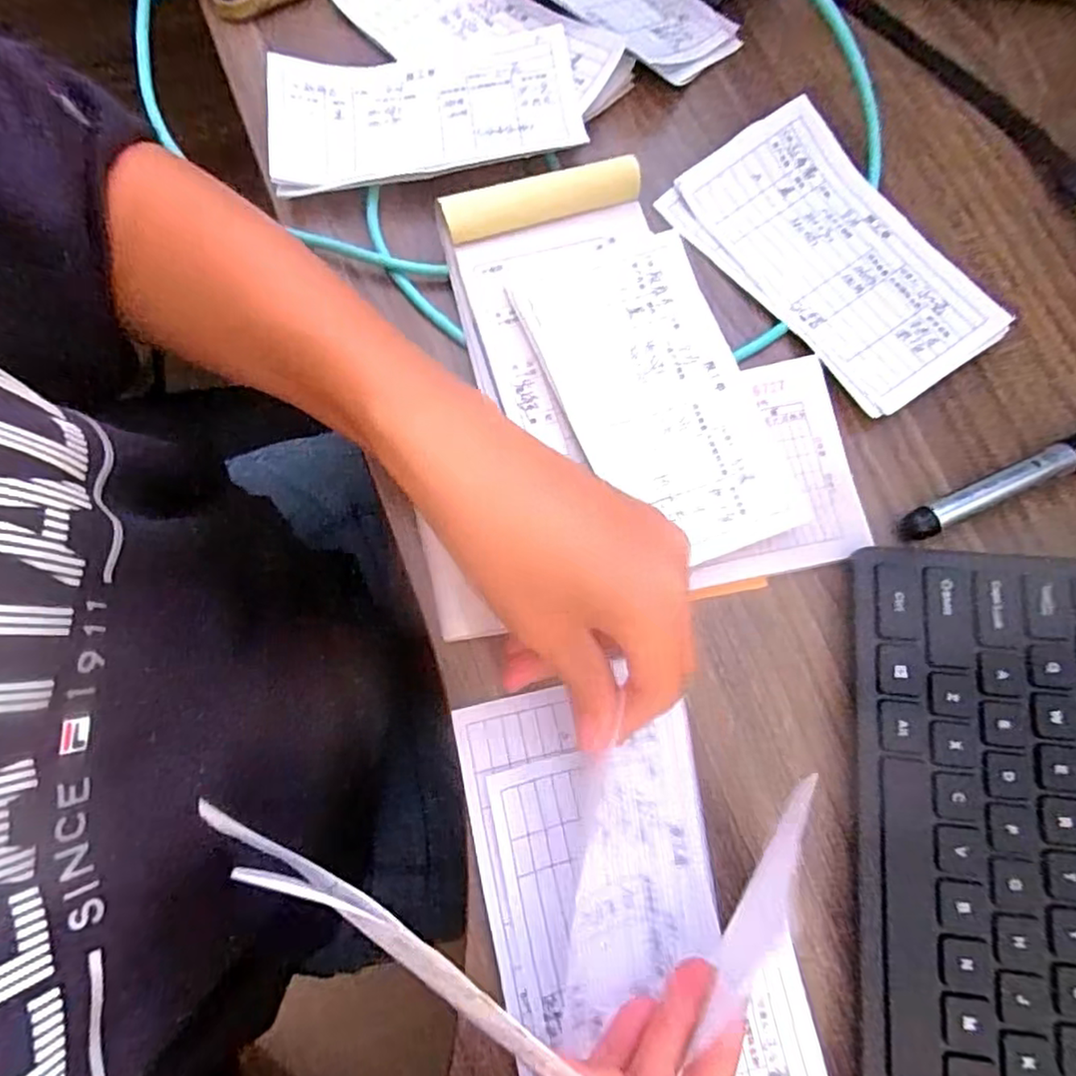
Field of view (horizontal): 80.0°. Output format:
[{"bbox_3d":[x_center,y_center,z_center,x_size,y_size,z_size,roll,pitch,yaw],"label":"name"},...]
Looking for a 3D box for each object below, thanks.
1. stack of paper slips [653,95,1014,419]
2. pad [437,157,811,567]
[{"bbox_3d":[0.140,-0.136,0.304,0.085,0.011,0.153,-39,82,-10],"label":"stack of paper slips"},{"bbox_3d":[0.034,-0.077,0.287,0.105,0.016,0.191,-23,80,-6],"label":"pad"}]

